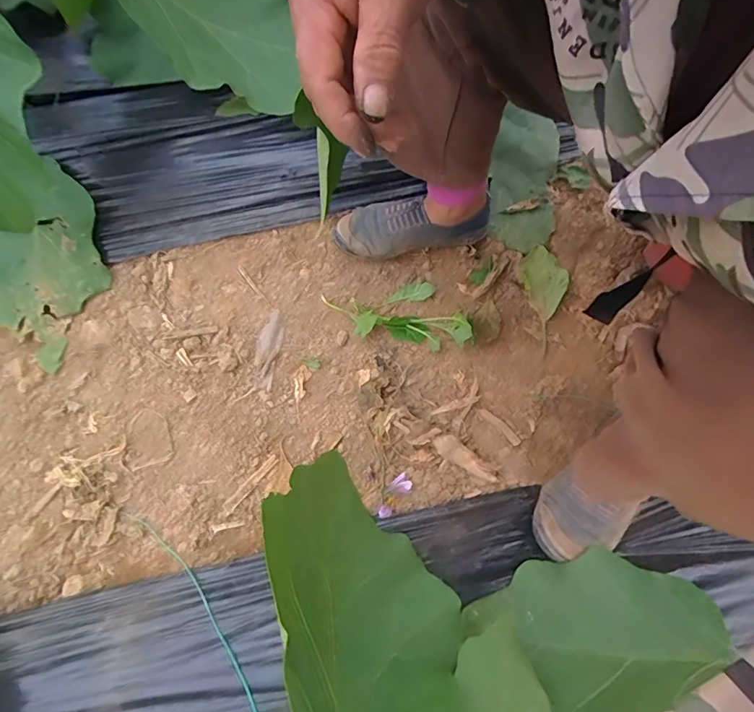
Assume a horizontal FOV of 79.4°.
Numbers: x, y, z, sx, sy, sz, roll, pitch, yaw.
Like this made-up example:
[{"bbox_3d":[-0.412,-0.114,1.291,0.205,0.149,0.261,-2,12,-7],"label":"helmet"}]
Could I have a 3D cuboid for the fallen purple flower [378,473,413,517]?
[{"bbox_3d":[0.020,0.176,0.574,0.025,0.011,0.058,41,74,15],"label":"fallen purple flower"}]

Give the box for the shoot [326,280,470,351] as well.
[{"bbox_3d":[0.028,-0.065,0.652,0.211,0.046,0.115,0,69,-2],"label":"shoot"}]

